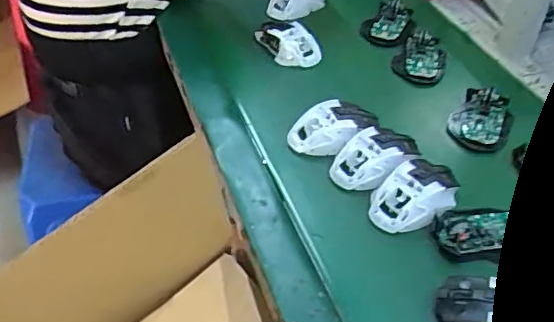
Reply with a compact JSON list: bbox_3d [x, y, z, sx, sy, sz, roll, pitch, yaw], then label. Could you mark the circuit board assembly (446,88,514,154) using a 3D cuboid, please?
[{"bbox_3d":[0.261,-0.054,0.718,0.074,0.026,0.101,21,48,20],"label":"circuit board assembly"}]

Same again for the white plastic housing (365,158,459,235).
[{"bbox_3d":[0.152,0.037,0.615,0.109,0.037,0.065,-32,53,-28],"label":"white plastic housing"}]

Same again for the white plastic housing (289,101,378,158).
[{"bbox_3d":[0.072,-0.040,0.690,0.112,0.041,0.062,-23,49,-22],"label":"white plastic housing"}]

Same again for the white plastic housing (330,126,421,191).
[{"bbox_3d":[0.111,-0.002,0.651,0.099,0.038,0.064,-29,52,-26],"label":"white plastic housing"}]

